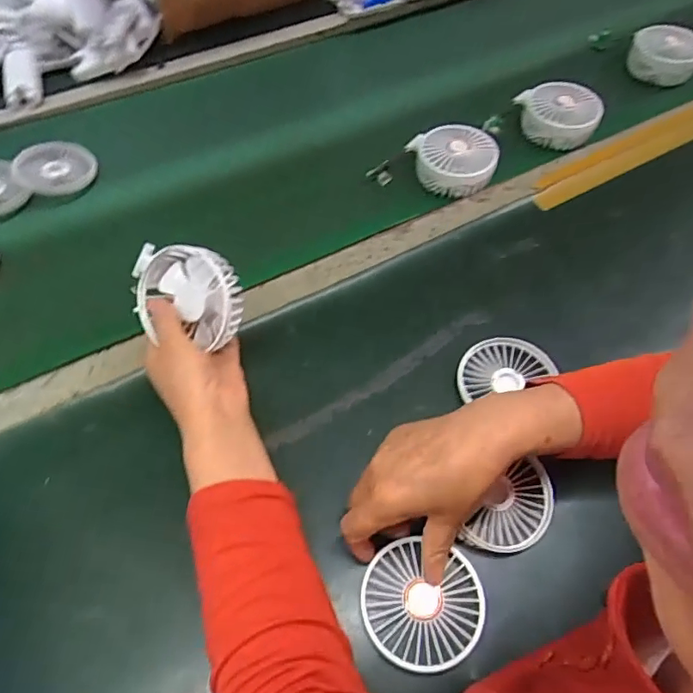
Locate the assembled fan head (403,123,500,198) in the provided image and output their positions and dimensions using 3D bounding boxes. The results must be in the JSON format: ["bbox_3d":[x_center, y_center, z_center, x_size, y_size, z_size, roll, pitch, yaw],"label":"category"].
[{"bbox_3d":[0.127,-0.216,0.628,0.092,0.043,0.080,-10,56,-6],"label":"assembled fan head"}]

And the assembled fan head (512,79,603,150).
[{"bbox_3d":[0.263,-0.290,0.674,0.081,0.042,0.087,-19,57,-12],"label":"assembled fan head"}]

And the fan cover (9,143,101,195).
[{"bbox_3d":[-0.345,-0.214,0.646,0.088,0.025,0.081,-16,57,-10],"label":"fan cover"}]

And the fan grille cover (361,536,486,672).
[{"bbox_3d":[0.054,0.184,0.389,0.085,0.006,0.081,20,58,14],"label":"fan grille cover"}]

